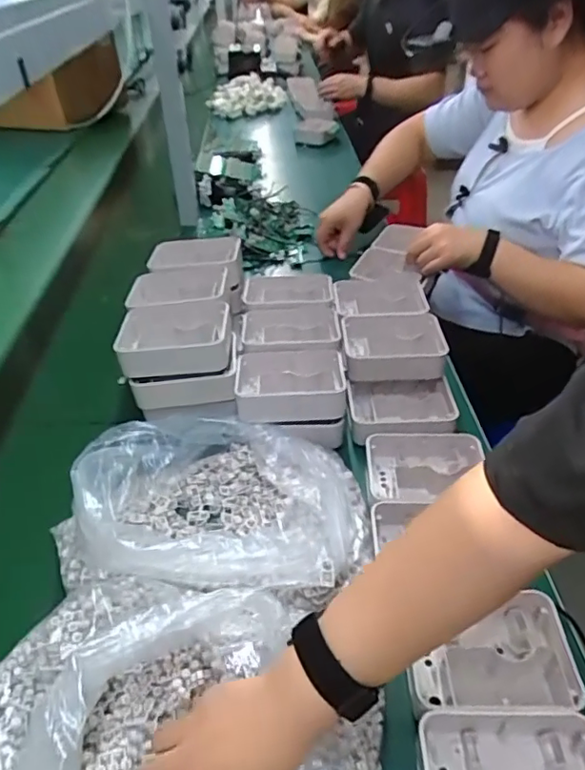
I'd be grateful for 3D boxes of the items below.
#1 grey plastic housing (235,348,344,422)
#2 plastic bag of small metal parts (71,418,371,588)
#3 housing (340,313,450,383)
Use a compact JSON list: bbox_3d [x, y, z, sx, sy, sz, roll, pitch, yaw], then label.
[{"bbox_3d":[-0.002,0.000,0.670,0.129,0.040,0.099,-3,39,0],"label":"grey plastic housing"},{"bbox_3d":[-0.065,0.114,0.561,0.274,0.090,0.238,-4,39,-1],"label":"plastic bag of small metal parts"},{"bbox_3d":[0.131,-0.043,0.739,0.128,0.057,0.099,-2,39,1],"label":"housing"}]

